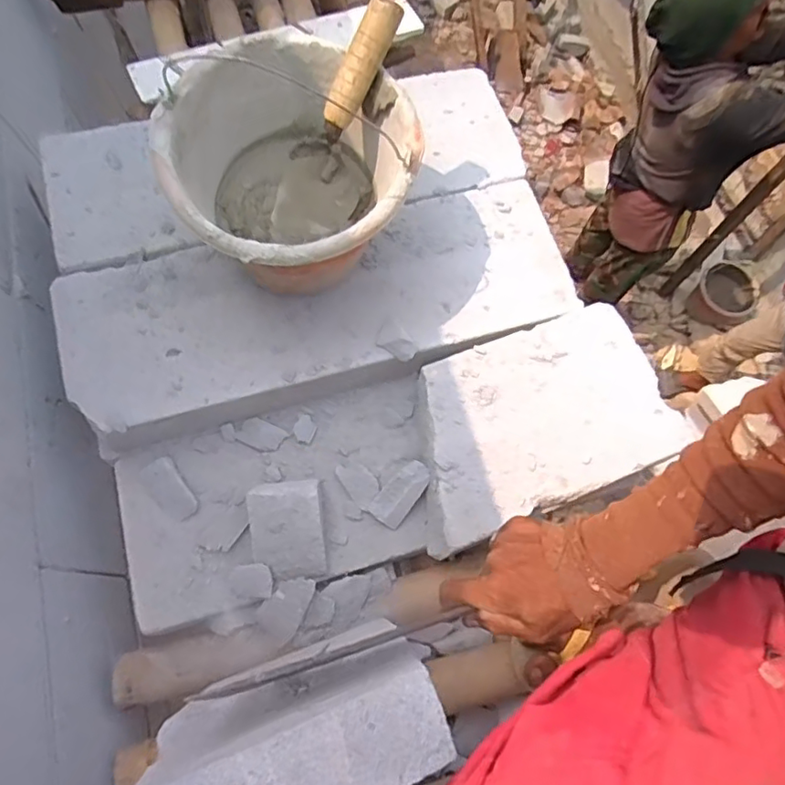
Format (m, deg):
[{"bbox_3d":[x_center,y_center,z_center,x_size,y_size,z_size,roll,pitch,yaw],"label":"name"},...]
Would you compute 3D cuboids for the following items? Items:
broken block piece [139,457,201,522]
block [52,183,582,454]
[{"bbox_3d":[-0.249,0.109,0.657,0.037,0.010,0.072,-36,73,-11],"label":"broken block piece"},{"bbox_3d":[-0.078,-0.104,0.700,0.580,0.080,0.208,-16,71,-4],"label":"block"}]

